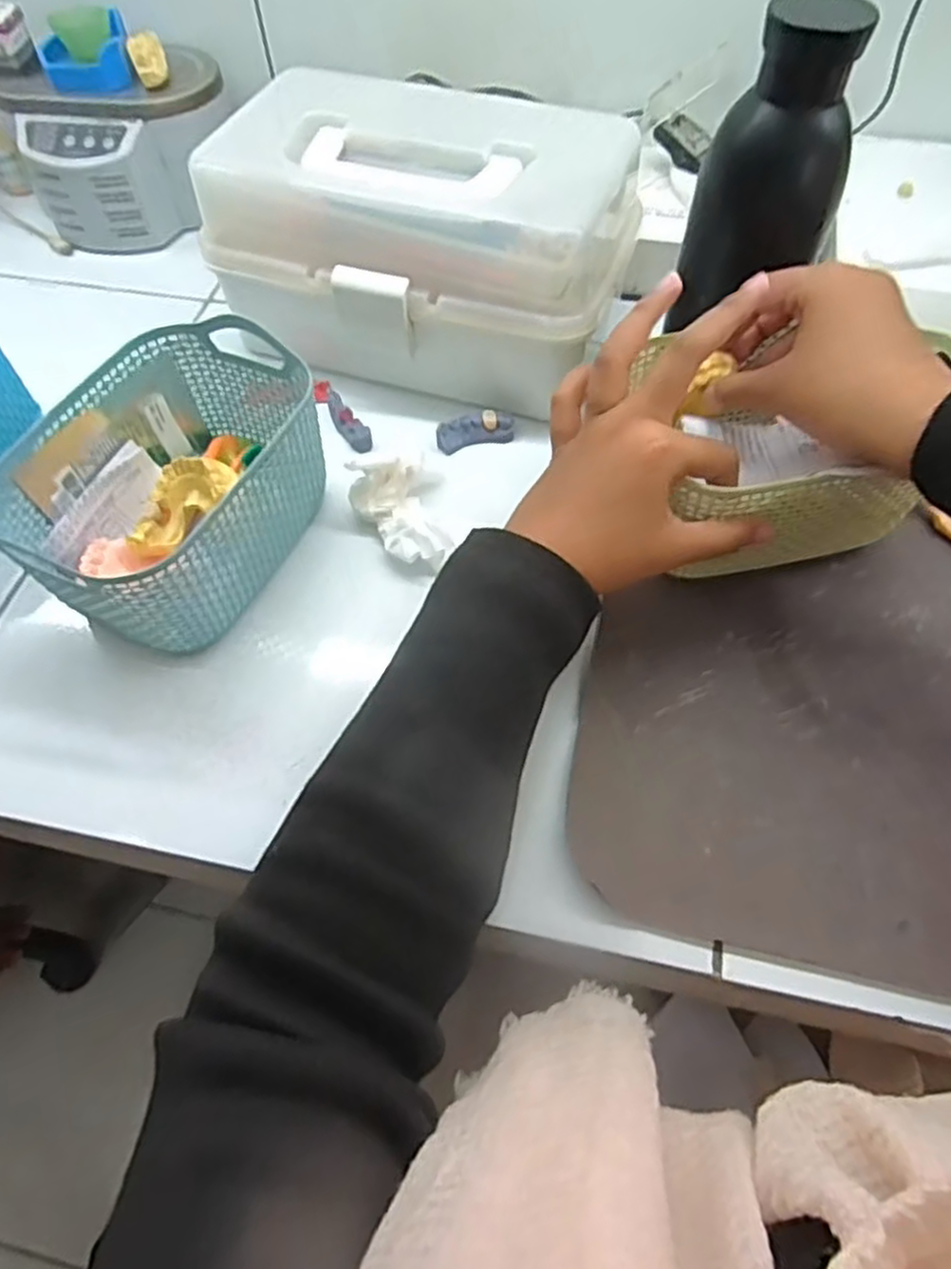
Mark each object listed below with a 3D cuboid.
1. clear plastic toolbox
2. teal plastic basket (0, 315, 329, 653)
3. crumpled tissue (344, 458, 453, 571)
[{"bbox_3d":[-0.035,-0.246,0.462,0.247,0.134,0.139,20,61,13],"label":"clear plastic toolbox"},{"bbox_3d":[-0.167,-0.079,0.398,0.126,0.079,0.164,20,61,13],"label":"teal plastic basket"},{"bbox_3d":[-0.043,-0.067,0.416,0.045,0.033,0.068,-18,59,-10],"label":"crumpled tissue"}]

